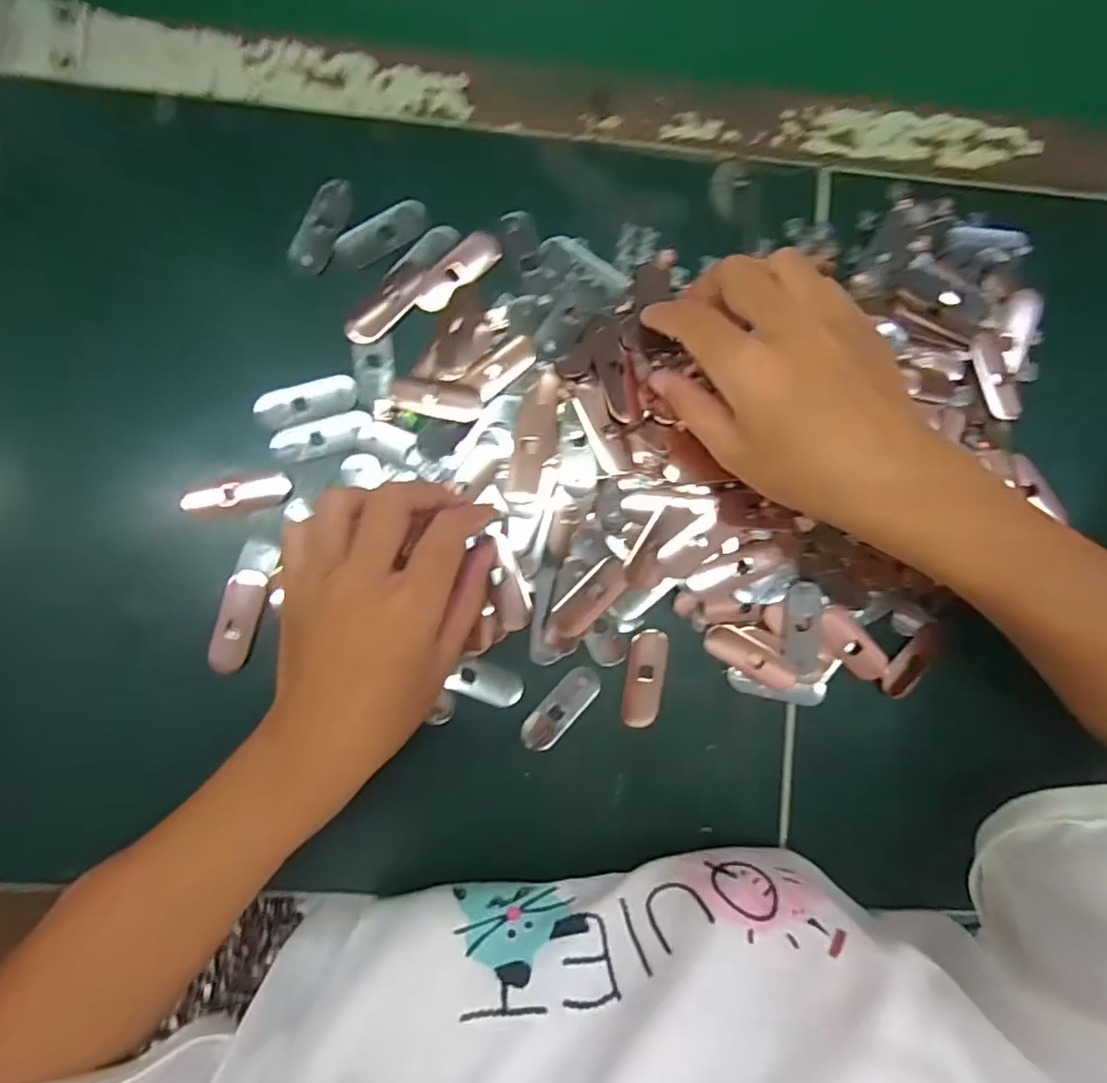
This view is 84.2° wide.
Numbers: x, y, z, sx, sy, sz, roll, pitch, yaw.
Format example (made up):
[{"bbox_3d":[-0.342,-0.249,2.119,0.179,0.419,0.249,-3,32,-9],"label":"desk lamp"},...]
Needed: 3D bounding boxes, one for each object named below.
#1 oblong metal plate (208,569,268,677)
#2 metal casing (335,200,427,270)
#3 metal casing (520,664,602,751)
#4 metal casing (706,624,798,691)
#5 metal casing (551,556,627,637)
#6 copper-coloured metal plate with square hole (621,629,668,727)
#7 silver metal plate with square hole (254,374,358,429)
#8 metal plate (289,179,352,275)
[{"bbox_3d":[-0.158,0.040,0.306,0.021,0.007,0.050,15,88,-2],"label":"oblong metal plate"},{"bbox_3d":[-0.089,-0.159,0.316,0.049,0.005,0.018,-34,90,-3],"label":"metal casing"},{"bbox_3d":[0.004,0.087,0.316,0.019,0.004,0.050,42,87,-1],"label":"metal casing"},{"bbox_3d":[0.104,0.061,0.323,0.051,0.005,0.016,31,87,-2],"label":"metal casing"},{"bbox_3d":[0.019,0.029,0.316,0.020,0.008,0.046,44,87,-1],"label":"metal casing"},{"bbox_3d":[0.048,0.072,0.319,0.021,0.004,0.050,8,88,-3],"label":"copper-coloured metal plate with square hole"},{"bbox_3d":[-0.126,-0.072,0.313,0.052,0.005,0.020,-14,89,-3],"label":"silver metal plate with square hole"},{"bbox_3d":[-0.117,-0.161,0.313,0.019,0.005,0.050,26,87,-2],"label":"metal plate"}]

